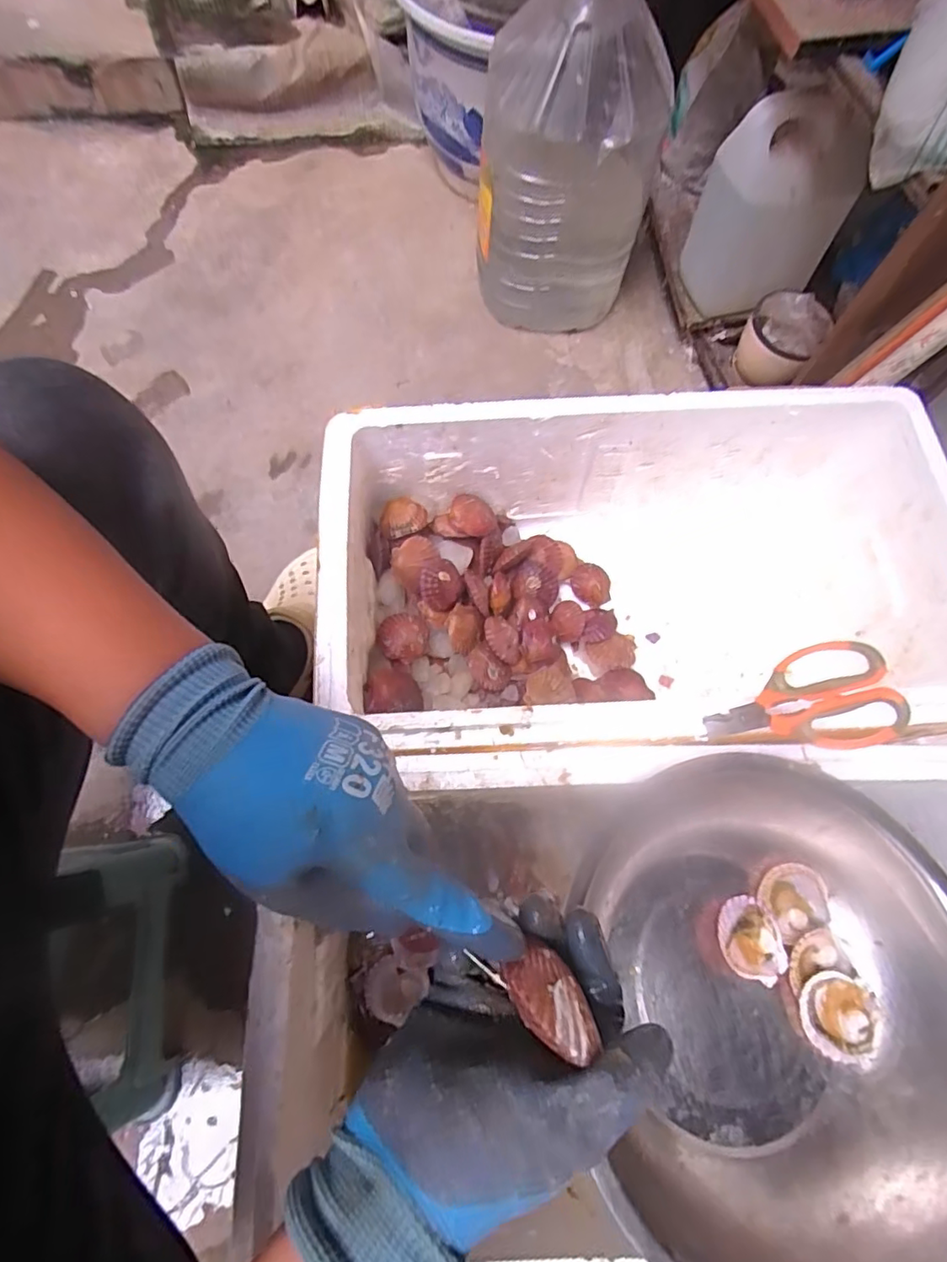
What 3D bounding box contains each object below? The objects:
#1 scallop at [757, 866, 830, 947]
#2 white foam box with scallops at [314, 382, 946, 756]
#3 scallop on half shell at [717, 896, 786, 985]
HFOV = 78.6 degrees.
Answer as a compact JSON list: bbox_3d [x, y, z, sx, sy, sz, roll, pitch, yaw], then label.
[{"bbox_3d":[0.312,0.262,0.564,0.062,0.018,0.061,1,70,-3],"label":"scallop"},{"bbox_3d":[0.179,-0.042,0.720,0.689,0.280,0.380,-2,70,-4],"label":"white foam box with scallops"},{"bbox_3d":[0.258,0.289,0.540,0.064,0.023,0.071,-10,71,-4],"label":"scallop on half shell"}]

